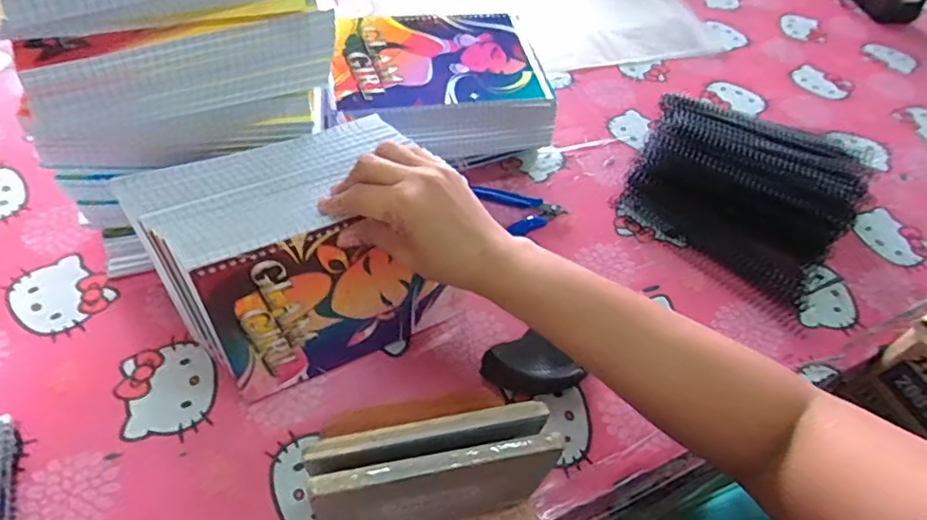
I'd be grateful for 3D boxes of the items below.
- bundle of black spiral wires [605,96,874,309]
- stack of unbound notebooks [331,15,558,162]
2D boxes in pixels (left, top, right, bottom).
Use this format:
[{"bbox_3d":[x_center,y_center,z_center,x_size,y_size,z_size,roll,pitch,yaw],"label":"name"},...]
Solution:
[{"bbox_3d":[0.311,-0.093,0.625,0.230,0.047,0.242,29,56,17],"label":"bundle of black spiral wires"},{"bbox_3d":[-0.029,-0.182,0.590,0.212,0.070,0.152,-11,54,-14],"label":"stack of unbound notebooks"}]

